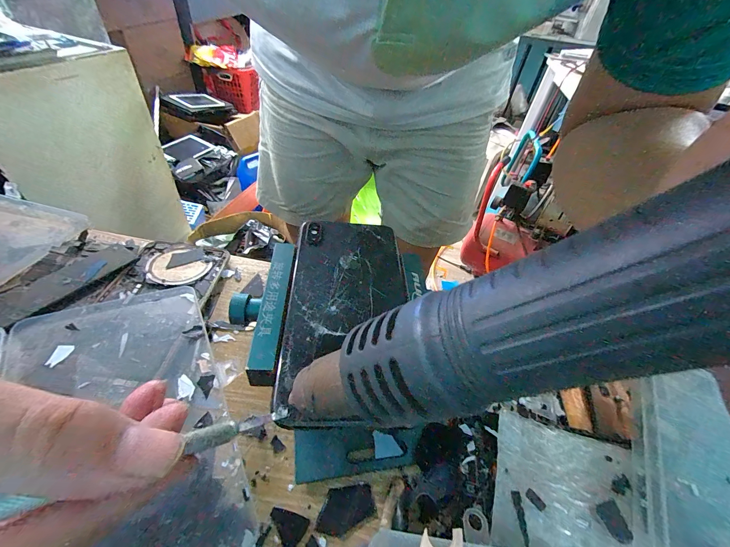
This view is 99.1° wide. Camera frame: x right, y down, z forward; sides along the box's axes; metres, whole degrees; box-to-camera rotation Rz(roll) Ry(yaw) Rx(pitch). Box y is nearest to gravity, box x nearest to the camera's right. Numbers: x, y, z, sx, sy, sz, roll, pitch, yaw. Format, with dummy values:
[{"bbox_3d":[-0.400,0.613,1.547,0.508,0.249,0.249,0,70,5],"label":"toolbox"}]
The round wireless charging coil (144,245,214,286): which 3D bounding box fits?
[{"bbox_3d":[-0.165,-0.008,0.274,0.048,0.004,0.055,-27,55,-30],"label":"round wireless charging coil"}]

